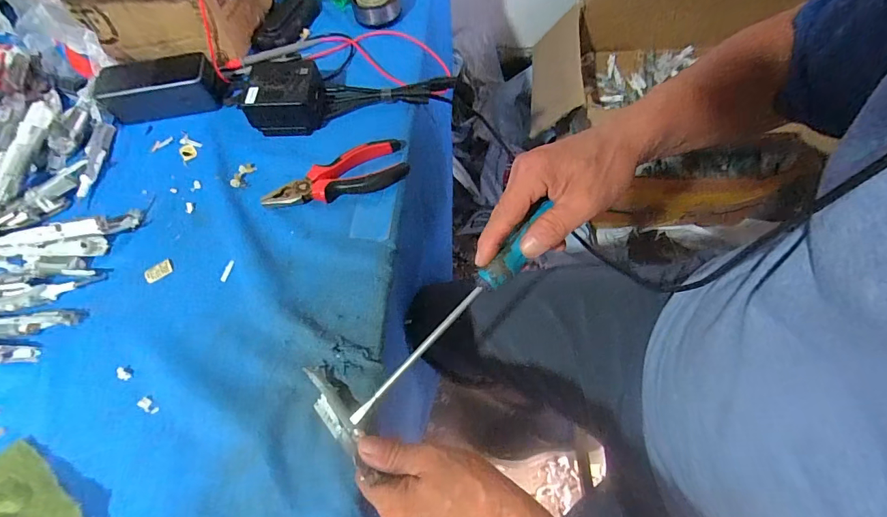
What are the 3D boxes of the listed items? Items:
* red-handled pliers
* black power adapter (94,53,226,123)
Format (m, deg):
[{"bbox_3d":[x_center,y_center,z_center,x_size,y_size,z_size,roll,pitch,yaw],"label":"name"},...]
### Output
[{"bbox_3d":[-0.116,-0.091,0.452,0.156,0.021,0.056,-17,63,-5],"label":"red-handled pliers"},{"bbox_3d":[-0.351,-0.218,0.524,0.141,0.052,0.063,-9,63,-1],"label":"black power adapter"}]

